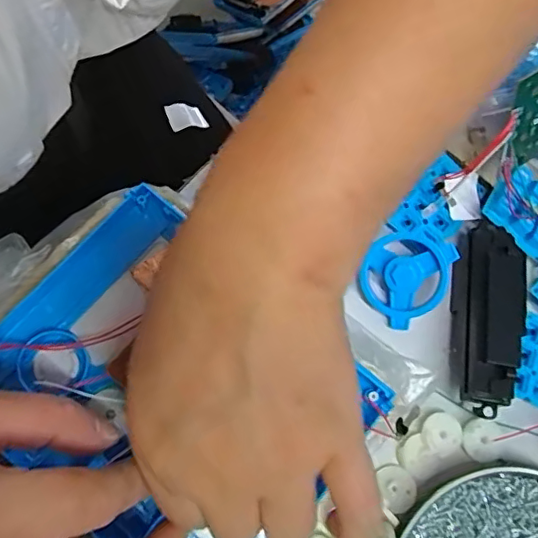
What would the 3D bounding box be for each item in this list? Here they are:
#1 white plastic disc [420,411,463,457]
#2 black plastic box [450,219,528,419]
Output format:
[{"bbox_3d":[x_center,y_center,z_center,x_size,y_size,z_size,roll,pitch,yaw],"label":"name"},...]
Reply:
[{"bbox_3d":[0.094,0.090,0.306,0.023,0.004,0.022,2,75,-7],"label":"white plastic disc"},{"bbox_3d":[0.124,0.026,0.309,0.040,0.028,0.104,10,74,-5],"label":"black plastic box"}]

